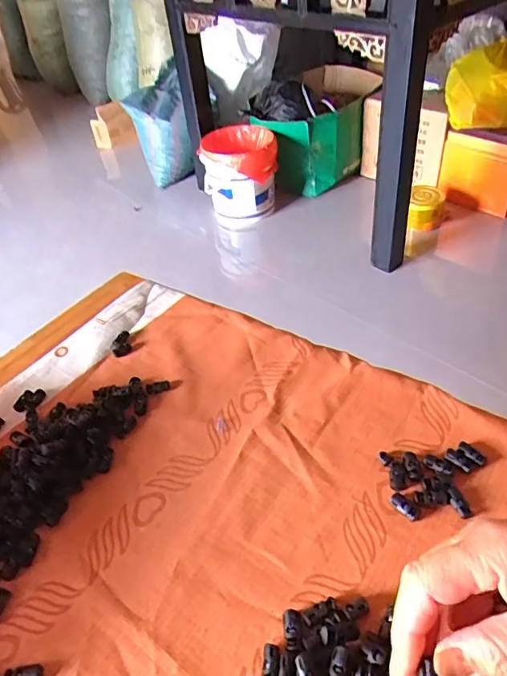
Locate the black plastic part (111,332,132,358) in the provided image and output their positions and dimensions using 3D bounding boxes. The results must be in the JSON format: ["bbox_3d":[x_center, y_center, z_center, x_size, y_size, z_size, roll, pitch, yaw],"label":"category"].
[{"bbox_3d":[-0.174,0.007,0.663,0.026,0.009,0.042,-15,41,-10],"label":"black plastic part"}]

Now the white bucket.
[{"bbox_3d":[-0.049,-0.574,1.845,0.244,0.305,0.244,-4,42,4],"label":"white bucket"}]

